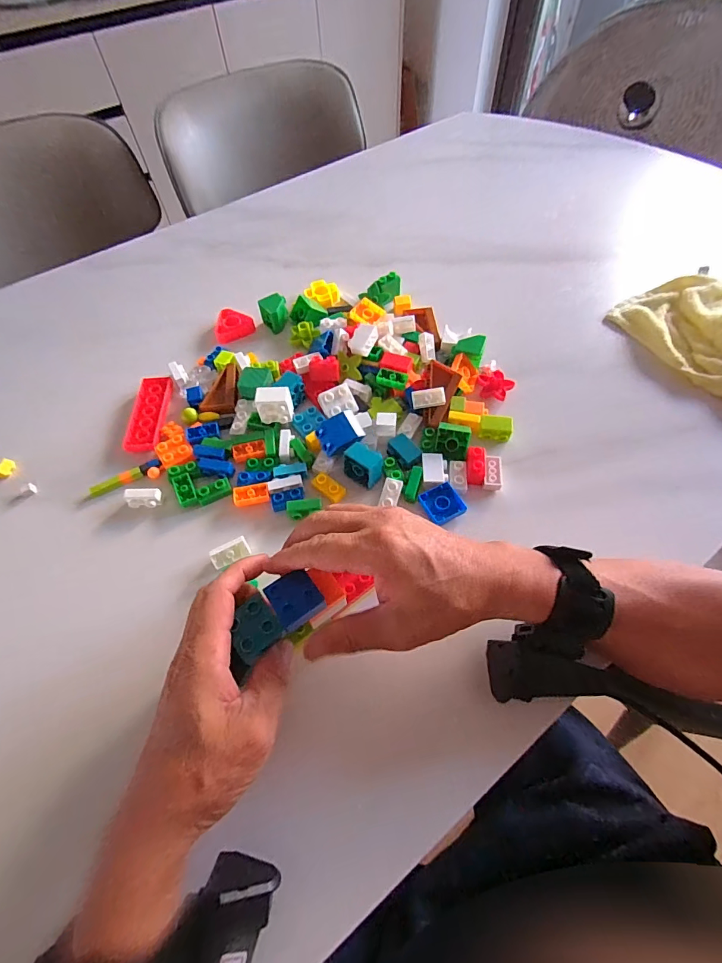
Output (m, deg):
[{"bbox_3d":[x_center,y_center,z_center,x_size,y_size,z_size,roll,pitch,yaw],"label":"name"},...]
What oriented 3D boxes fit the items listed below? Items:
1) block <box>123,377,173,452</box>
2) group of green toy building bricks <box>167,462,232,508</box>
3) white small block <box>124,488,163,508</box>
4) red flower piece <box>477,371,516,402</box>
[{"bbox_3d":[-0.227,-0.074,0.453,0.036,0.011,0.092,-3,59,0],"label":"block"},{"bbox_3d":[-0.155,-0.002,0.403,0.048,0.009,0.052,-25,61,-12],"label":"group of green toy building bricks"},{"bbox_3d":[-0.202,0.015,0.392,0.031,0.016,0.013,-3,59,0],"label":"white small block"},{"bbox_3d":[0.144,-0.103,0.453,0.038,0.021,0.028,18,61,13],"label":"red flower piece"}]

